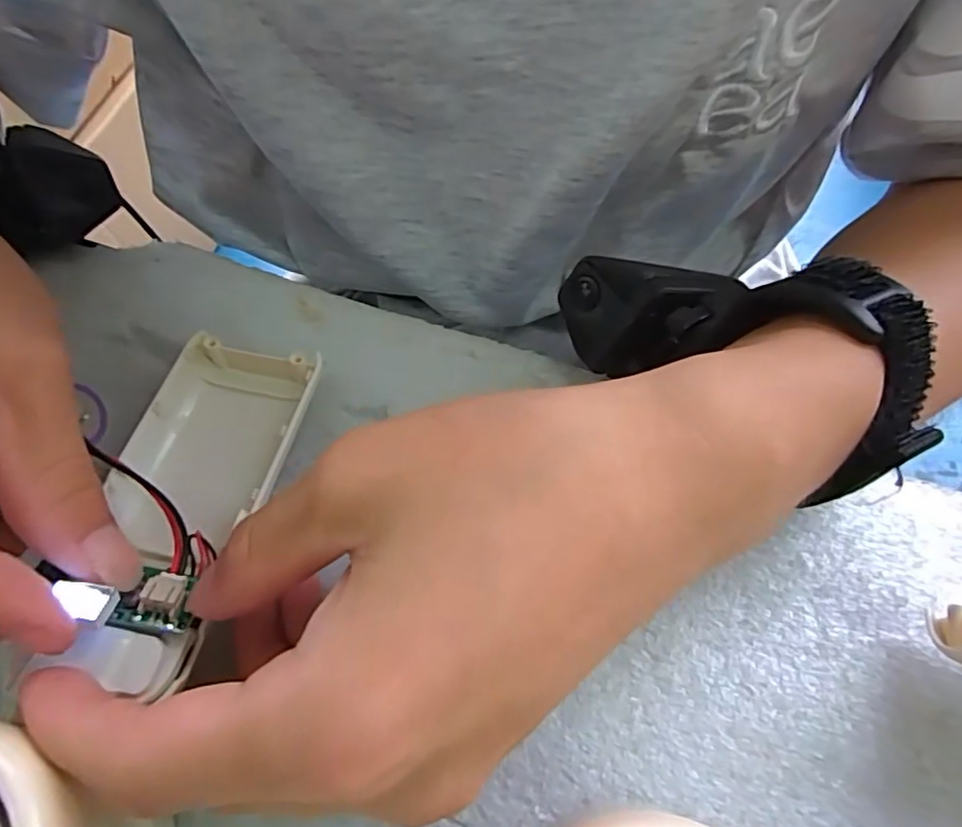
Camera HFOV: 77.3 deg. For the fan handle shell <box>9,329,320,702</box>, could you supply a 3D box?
[{"bbox_3d":[-0.077,0.020,0.162,0.046,0.017,0.099,3,49,2],"label":"fan handle shell"}]

